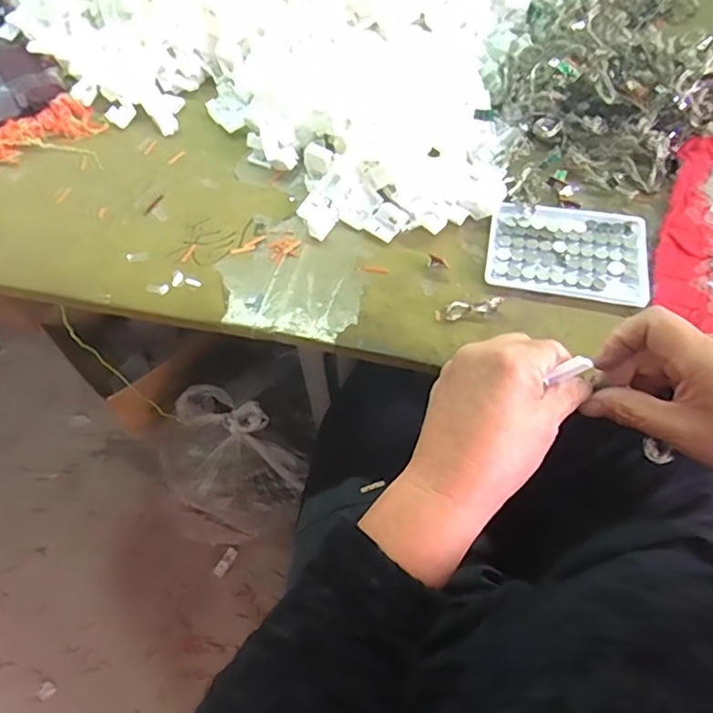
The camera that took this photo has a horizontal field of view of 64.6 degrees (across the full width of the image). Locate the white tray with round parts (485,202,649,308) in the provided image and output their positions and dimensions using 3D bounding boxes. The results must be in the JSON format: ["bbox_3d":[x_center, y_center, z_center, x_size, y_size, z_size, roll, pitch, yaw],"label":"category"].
[{"bbox_3d":[0.182,-0.093,0.486,0.129,0.010,0.096,10,64,7],"label":"white tray with round parts"}]

